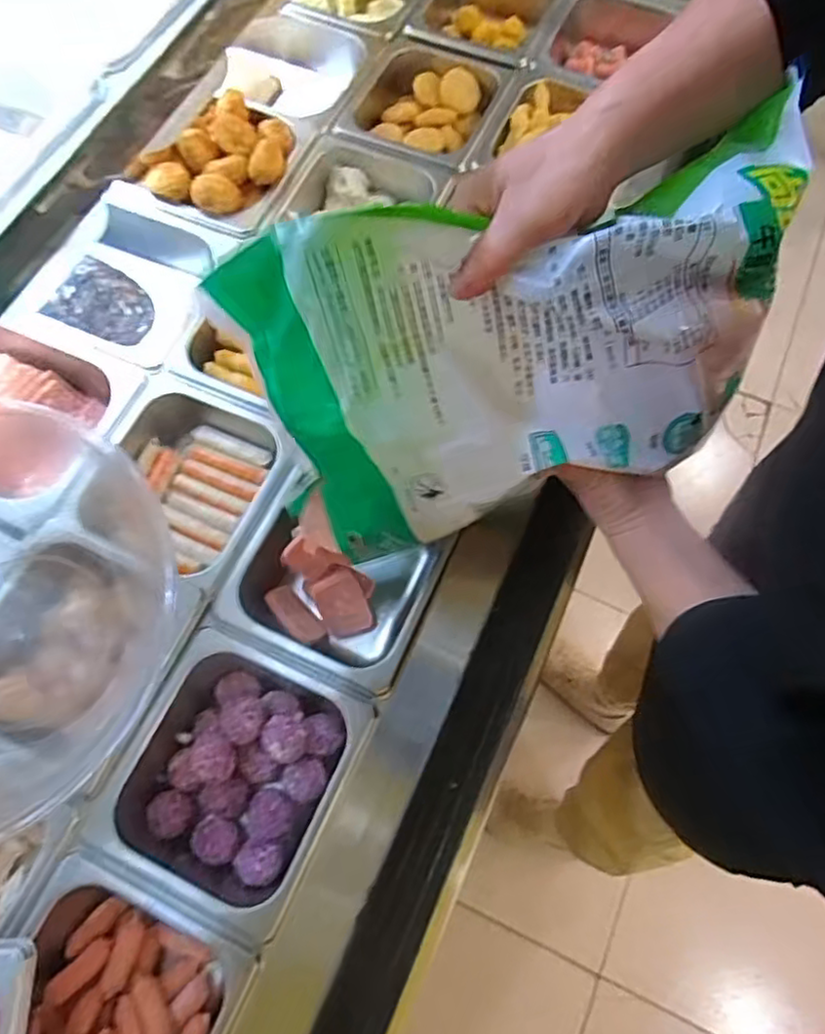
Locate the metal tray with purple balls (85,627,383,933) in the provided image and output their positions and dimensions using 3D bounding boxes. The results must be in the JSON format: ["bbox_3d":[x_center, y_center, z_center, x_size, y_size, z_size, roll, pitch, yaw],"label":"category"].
[{"bbox_3d":[-0.134,0.193,0.505,0.161,0.058,0.165,24,70,8],"label":"metal tray with purple balls"}]

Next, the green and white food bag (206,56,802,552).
[{"bbox_3d":[0.066,-0.091,0.421,0.322,0.229,0.058,-10,35,8],"label":"green and white food bag"}]

